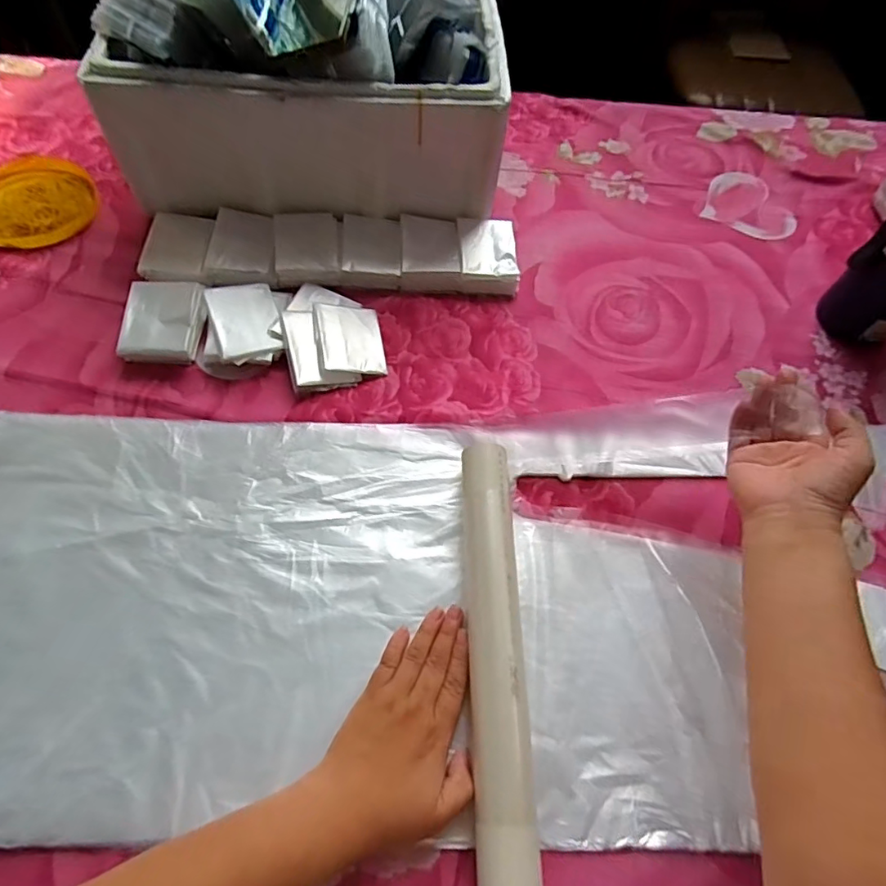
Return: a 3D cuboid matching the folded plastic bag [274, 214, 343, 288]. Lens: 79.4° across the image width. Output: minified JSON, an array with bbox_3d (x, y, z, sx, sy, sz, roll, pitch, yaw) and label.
[{"bbox_3d":[-0.146,-0.216,0.576,0.069,0.017,0.093,-4,61,-7],"label":"folded plastic bag"}]

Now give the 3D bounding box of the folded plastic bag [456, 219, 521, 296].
[{"bbox_3d":[0.051,-0.210,0.600,0.064,0.023,0.096,0,61,-4],"label":"folded plastic bag"}]

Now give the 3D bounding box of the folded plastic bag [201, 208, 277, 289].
[{"bbox_3d":[-0.215,-0.208,0.567,0.073,0.020,0.087,0,61,-4],"label":"folded plastic bag"}]

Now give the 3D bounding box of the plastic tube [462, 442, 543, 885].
[{"bbox_3d":[0.041,0.169,0.379,0.044,0.034,0.356,0,63,-1],"label":"plastic tube"}]

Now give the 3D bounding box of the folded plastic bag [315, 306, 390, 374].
[{"bbox_3d":[-0.092,-0.106,0.539,0.063,0.007,0.081,-1,62,-26],"label":"folded plastic bag"}]

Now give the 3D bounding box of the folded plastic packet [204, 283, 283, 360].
[{"bbox_3d":[-0.197,-0.126,0.529,0.062,0.009,0.090,-18,64,-14],"label":"folded plastic packet"}]

